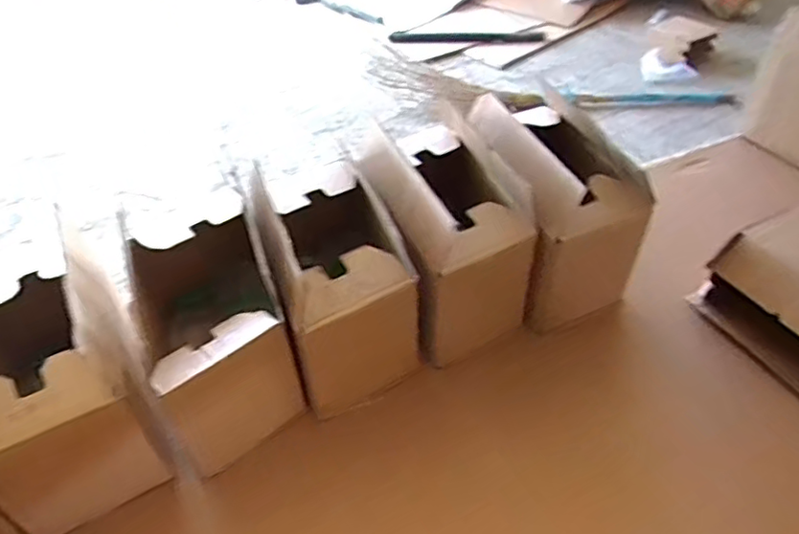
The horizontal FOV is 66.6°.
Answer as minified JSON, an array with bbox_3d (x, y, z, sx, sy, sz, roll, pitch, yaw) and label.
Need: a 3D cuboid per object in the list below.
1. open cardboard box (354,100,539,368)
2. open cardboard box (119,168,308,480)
[{"bbox_3d":[0.053,-0.052,0.743,0.145,0.207,0.239,-18,46,-14],"label":"open cardboard box"},{"bbox_3d":[-0.206,0.058,0.655,0.142,0.217,0.213,-21,47,-17],"label":"open cardboard box"}]

